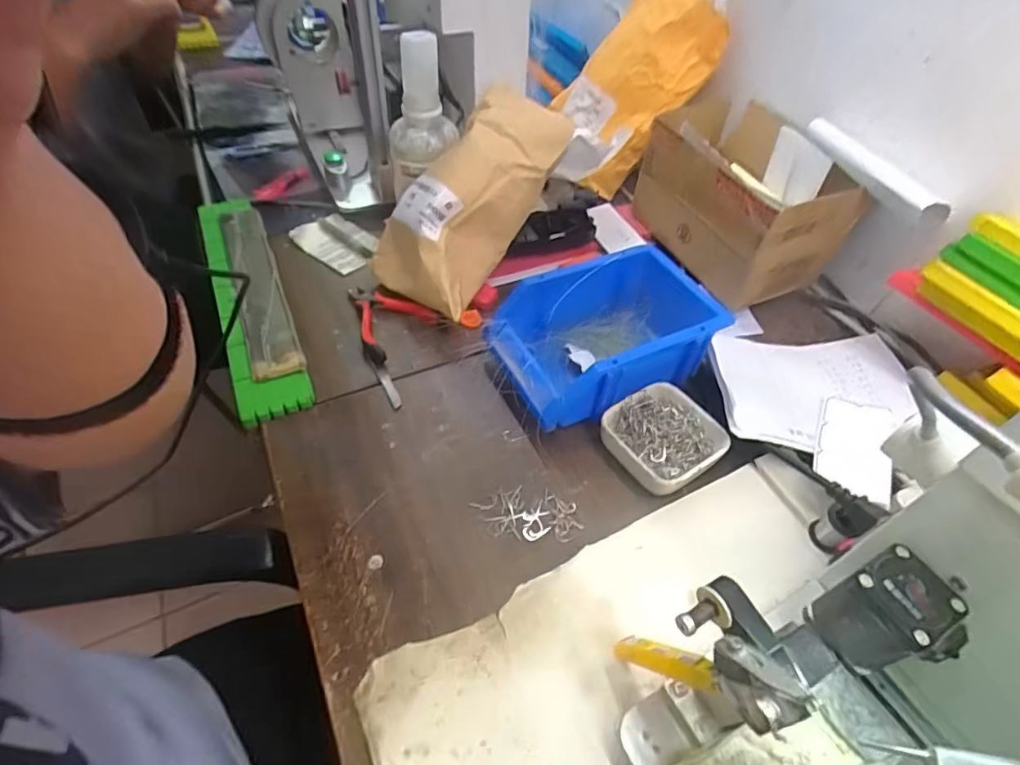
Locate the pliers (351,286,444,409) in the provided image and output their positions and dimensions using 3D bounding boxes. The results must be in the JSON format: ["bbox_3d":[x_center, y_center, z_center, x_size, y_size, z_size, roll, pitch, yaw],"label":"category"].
[{"bbox_3d":[-0.103,-0.047,0.520,0.080,0.018,0.163,-15,53,-14],"label":"pliers"}]

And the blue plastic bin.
[{"bbox_3d":[0.080,-0.039,0.471,0.175,0.072,0.118,-18,54,-16],"label":"blue plastic bin"}]

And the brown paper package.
[{"bbox_3d":[-0.037,-0.172,0.526,0.132,0.085,0.228,42,99,29],"label":"brown paper package"}]

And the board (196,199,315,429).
[{"bbox_3d":[-0.269,-0.091,0.549,0.069,0.032,0.338,-20,55,-17],"label":"board"}]

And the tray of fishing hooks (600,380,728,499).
[{"bbox_3d":[0.126,0.044,0.438,0.096,0.027,0.080,-28,57,-22],"label":"tray of fishing hooks"}]

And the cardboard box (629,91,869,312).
[{"bbox_3d":[0.242,-0.189,0.570,0.116,0.114,0.188,-20,55,-17],"label":"cardboard box"}]

